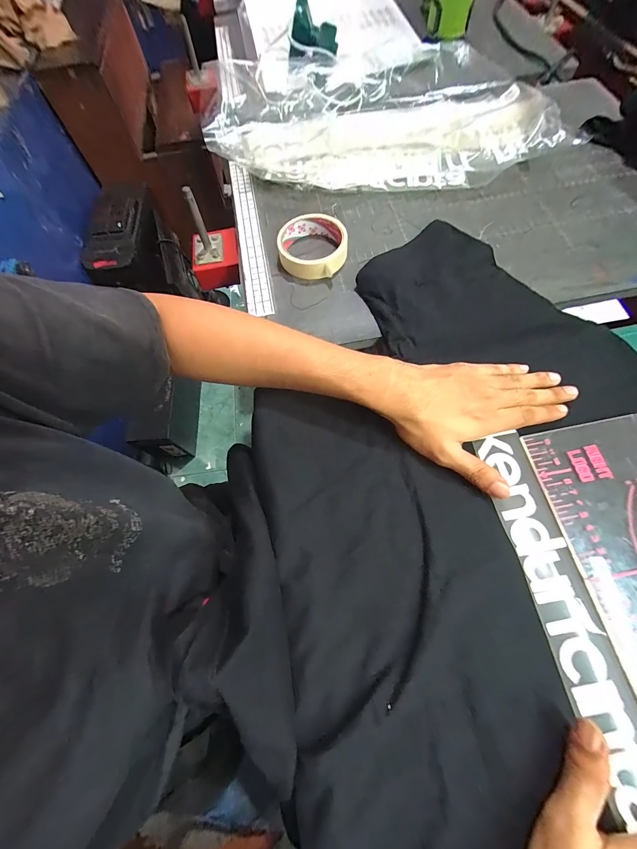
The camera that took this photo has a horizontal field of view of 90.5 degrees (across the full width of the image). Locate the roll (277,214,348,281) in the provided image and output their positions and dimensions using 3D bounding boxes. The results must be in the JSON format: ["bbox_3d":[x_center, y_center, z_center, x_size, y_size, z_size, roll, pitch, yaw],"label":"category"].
[{"bbox_3d":[-0.007,-0.232,0.411,0.086,0.026,0.085,-1,68,2],"label":"roll"}]

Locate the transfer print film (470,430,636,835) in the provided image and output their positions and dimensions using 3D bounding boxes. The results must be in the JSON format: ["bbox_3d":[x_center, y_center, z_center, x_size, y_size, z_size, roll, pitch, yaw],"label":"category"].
[{"bbox_3d":[0.200,0.138,0.260,0.045,0.004,0.273,-11,68,-1],"label":"transfer print film"}]

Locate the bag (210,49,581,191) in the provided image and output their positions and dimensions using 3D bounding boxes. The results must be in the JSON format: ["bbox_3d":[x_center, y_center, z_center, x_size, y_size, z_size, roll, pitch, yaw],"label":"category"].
[{"bbox_3d":[0.079,-0.479,0.485,0.469,0.061,0.265,1,68,2],"label":"bag"}]

